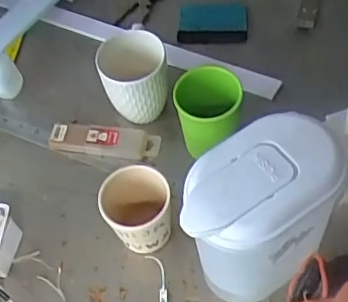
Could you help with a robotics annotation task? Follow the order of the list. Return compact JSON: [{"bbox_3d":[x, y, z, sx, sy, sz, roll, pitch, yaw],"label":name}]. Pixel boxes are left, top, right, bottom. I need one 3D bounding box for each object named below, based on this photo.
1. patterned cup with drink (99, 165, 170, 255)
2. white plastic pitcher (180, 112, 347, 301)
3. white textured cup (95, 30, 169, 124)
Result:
[{"bbox_3d":[-0.037,0.069,0.605,0.074,0.087,0.068,-7,59,4],"label":"patterned cup with drink"},{"bbox_3d":[0.082,0.068,0.520,0.145,0.186,0.092,-19,59,-5],"label":"white plastic pitcher"},{"bbox_3d":[-0.047,-0.081,0.662,0.076,0.099,0.077,-3,58,4],"label":"white textured cup"}]

